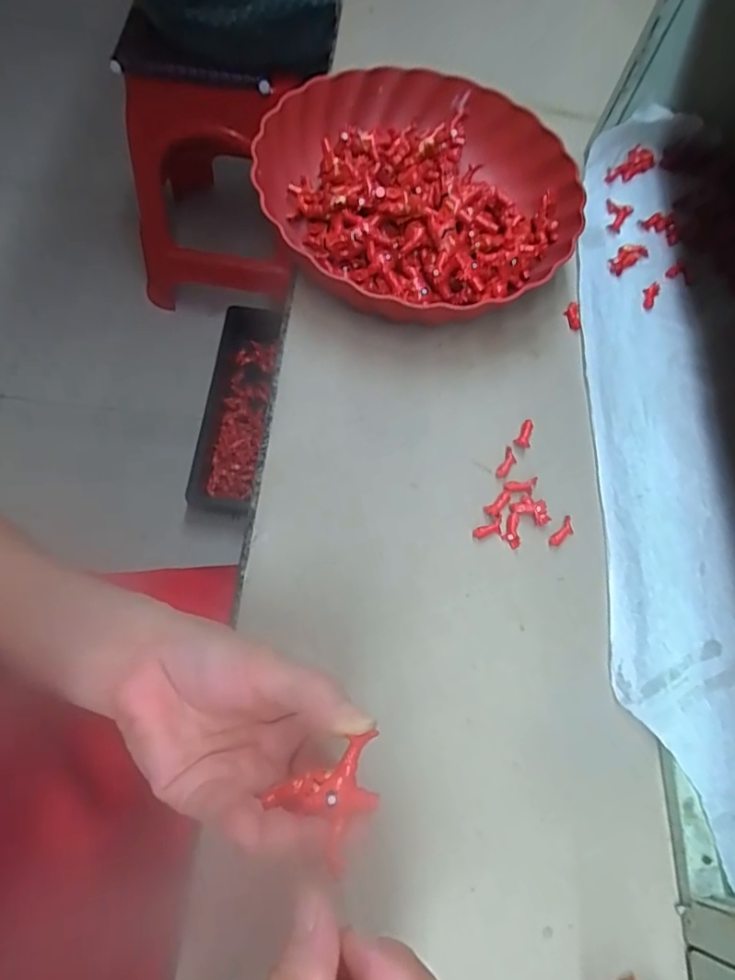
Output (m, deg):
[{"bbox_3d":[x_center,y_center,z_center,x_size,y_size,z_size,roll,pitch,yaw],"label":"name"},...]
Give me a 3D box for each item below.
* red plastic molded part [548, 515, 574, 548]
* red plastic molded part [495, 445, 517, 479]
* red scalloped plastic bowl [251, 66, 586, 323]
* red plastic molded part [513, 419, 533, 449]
[{"bbox_3d":[0.126,0.027,0.364,0.010,0.004,0.023,38,68,11],"label":"red plastic molded part"},{"bbox_3d":[0.093,-0.018,0.378,0.010,0.004,0.023,25,66,5],"label":"red plastic molded part"},{"bbox_3d":[0.037,-0.226,0.437,0.239,0.059,0.233,-29,72,-17],"label":"red scalloped plastic bowl"},{"bbox_3d":[0.110,-0.038,0.390,0.011,0.004,0.022,30,67,7],"label":"red plastic molded part"}]

